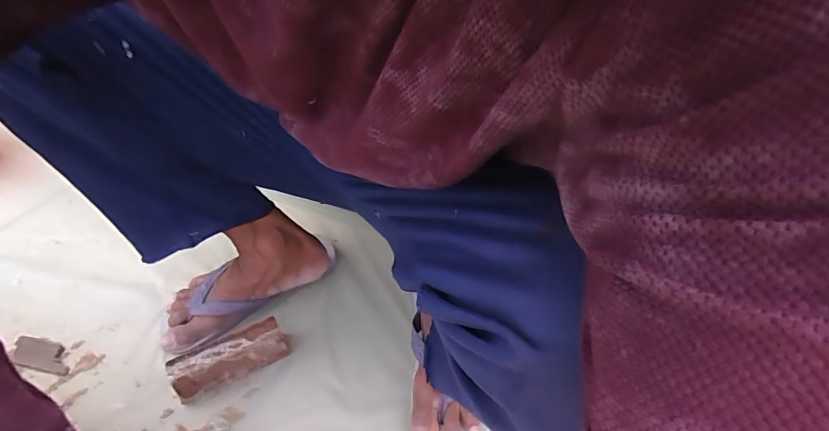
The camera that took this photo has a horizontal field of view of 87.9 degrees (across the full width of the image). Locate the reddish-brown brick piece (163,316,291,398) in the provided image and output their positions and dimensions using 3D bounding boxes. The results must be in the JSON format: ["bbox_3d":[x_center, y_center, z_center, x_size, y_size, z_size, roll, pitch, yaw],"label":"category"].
[{"bbox_3d":[-0.215,0.169,0.505,0.122,0.059,0.032,-21,45,-20],"label":"reddish-brown brick piece"}]

